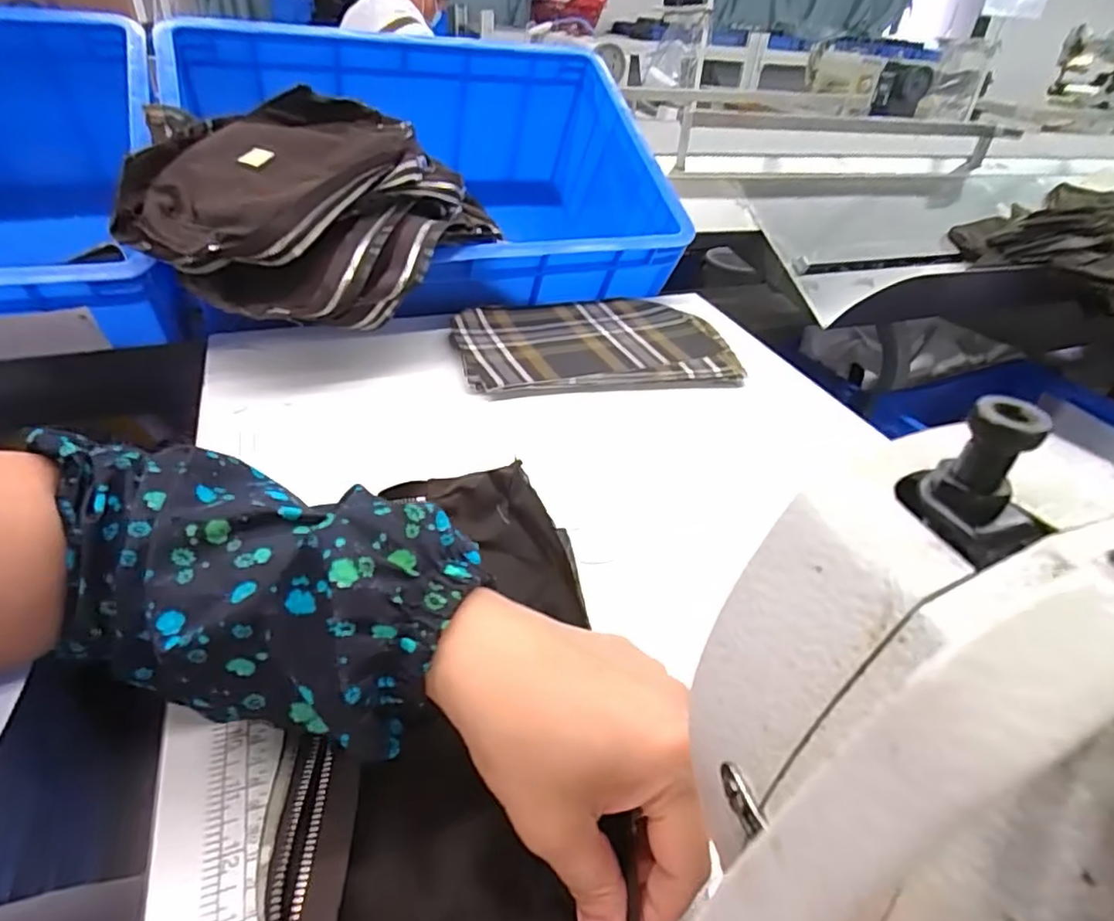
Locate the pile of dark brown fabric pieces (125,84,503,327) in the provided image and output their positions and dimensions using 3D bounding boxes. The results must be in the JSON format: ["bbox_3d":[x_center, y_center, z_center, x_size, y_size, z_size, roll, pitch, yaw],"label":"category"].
[{"bbox_3d":[-0.239,-0.232,0.564,0.269,0.124,0.276,23,41,21],"label":"pile of dark brown fabric pieces"}]

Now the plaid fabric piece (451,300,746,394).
[{"bbox_3d":[0.037,-0.122,0.618,0.270,0.023,0.165,-4,38,-11],"label":"plaid fabric piece"}]

